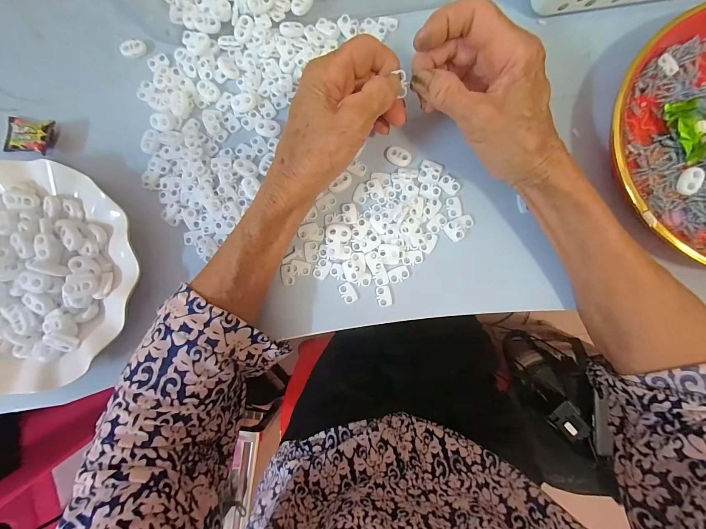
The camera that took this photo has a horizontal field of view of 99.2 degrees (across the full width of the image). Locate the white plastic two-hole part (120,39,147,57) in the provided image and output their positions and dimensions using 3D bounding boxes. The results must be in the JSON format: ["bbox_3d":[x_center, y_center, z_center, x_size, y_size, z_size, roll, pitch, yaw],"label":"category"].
[{"bbox_3d":[-0.201,-0.198,0.276,0.021,0.006,0.014,-3,86,3],"label":"white plastic two-hole part"}]

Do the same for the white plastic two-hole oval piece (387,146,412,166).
[{"bbox_3d":[0.041,-0.097,0.268,0.022,0.004,0.016,23,88,4],"label":"white plastic two-hole oval piece"}]

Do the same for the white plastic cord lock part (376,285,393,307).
[{"bbox_3d":[0.027,0.028,0.260,0.013,0.004,0.018,-10,86,3],"label":"white plastic cord lock part"}]

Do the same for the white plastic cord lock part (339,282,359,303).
[{"bbox_3d":[-0.004,0.025,0.261,0.013,0.004,0.018,-27,86,1],"label":"white plastic cord lock part"}]

